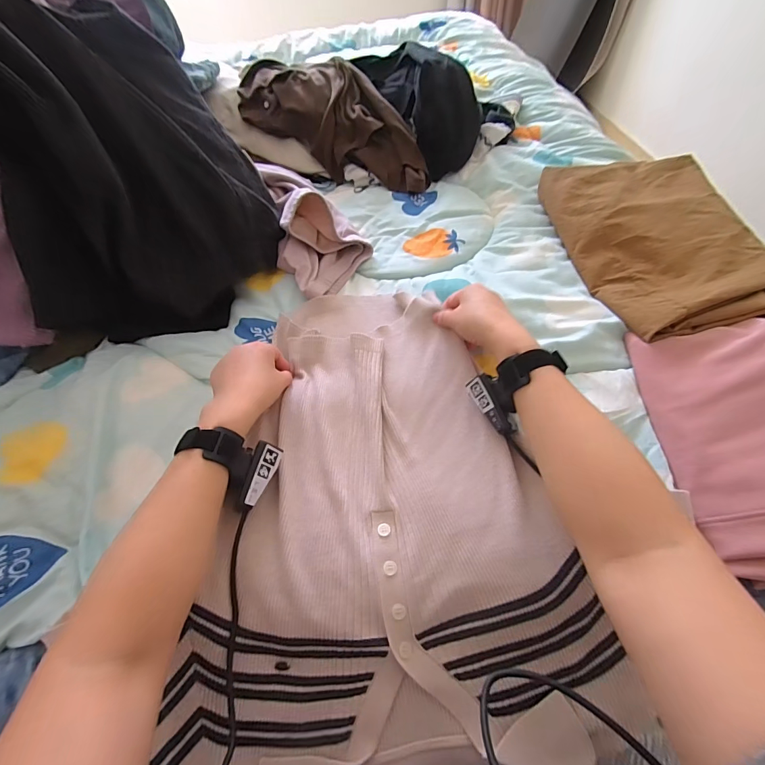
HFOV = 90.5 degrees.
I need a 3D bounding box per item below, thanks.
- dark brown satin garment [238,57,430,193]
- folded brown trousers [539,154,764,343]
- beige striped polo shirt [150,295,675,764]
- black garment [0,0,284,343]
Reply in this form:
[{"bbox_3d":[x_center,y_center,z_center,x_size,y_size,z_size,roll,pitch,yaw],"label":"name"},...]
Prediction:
[{"bbox_3d":[-0.087,-0.534,0.783,0.452,0.114,0.178,33,64,7],"label":"dark brown satin garment"},{"bbox_3d":[0.427,-0.228,0.593,0.252,0.053,0.385,-7,54,-1],"label":"folded brown trousers"},{"bbox_3d":[-0.029,0.121,0.419,0.391,0.062,0.550,-11,58,-4],"label":"beige striped polo shirt"},{"bbox_3d":[-0.433,-0.304,0.544,0.474,0.341,0.357,9,56,11],"label":"black garment"}]

